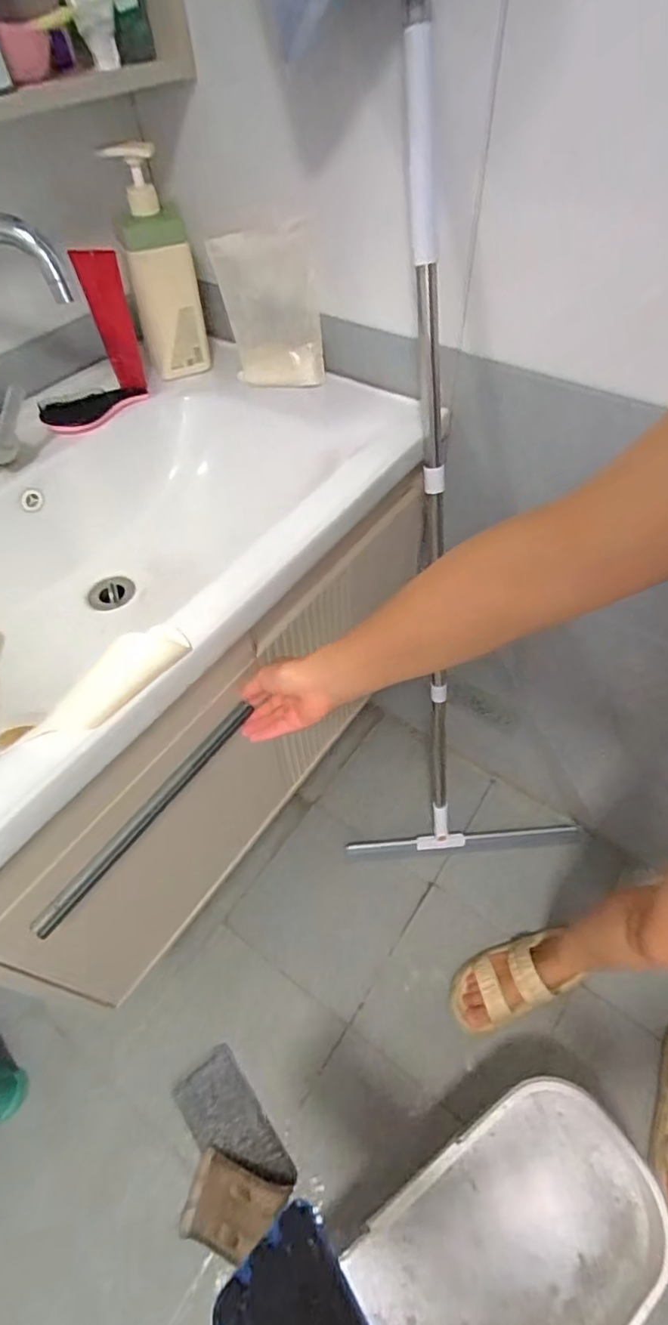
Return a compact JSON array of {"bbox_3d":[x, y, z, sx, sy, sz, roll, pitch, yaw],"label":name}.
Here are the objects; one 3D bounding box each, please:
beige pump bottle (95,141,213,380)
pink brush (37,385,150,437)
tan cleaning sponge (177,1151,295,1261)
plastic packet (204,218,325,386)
[{"bbox_3d":[-0.218,-0.497,0.723,0.082,0.233,0.065,-14,53,-8],"label":"beige pump bottle"},{"bbox_3d":[-0.302,-0.332,0.737,0.145,0.025,0.055,-36,59,-23],"label":"pink brush"},{"bbox_3d":[-0.145,0.791,0.825,0.135,0.027,0.095,14,54,13],"label":"tan cleaning sponge"},{"bbox_3d":[-0.083,-0.453,0.737,0.123,0.170,0.027,1,43,11],"label":"plastic packet"}]

